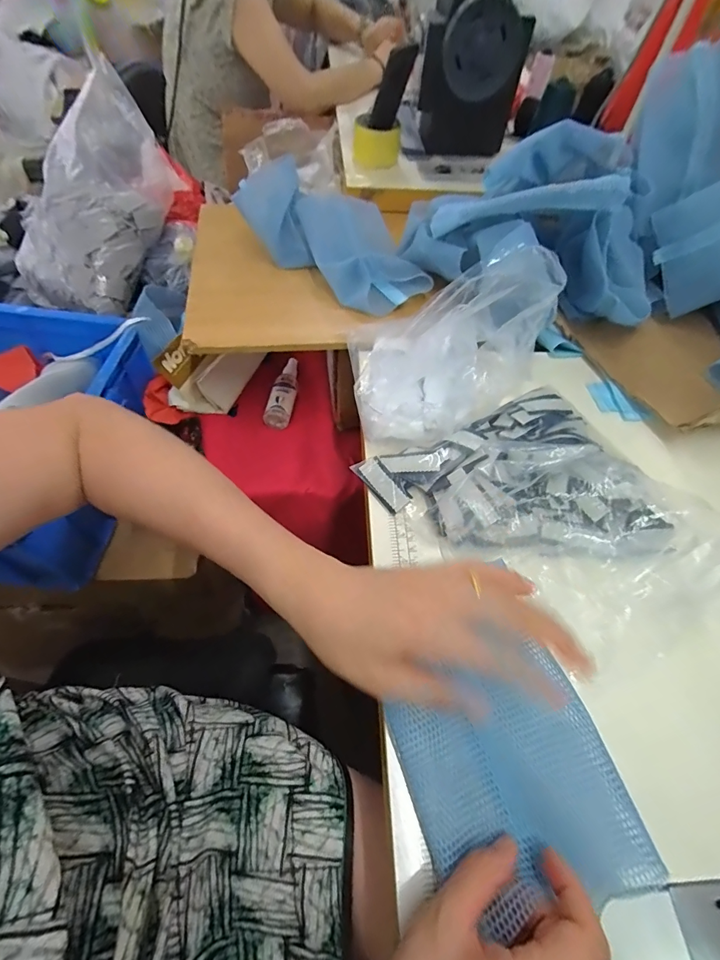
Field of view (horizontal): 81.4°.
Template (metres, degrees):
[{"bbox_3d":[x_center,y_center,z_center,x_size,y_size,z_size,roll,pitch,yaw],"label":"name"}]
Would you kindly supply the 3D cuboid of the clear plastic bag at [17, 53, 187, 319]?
[{"bbox_3d":[-0.428,-0.453,0.668,0.186,0.188,0.316,17,59,7],"label":"clear plastic bag"}]

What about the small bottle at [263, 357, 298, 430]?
[{"bbox_3d":[-0.115,-0.143,0.659,0.035,0.034,0.133,9,59,2],"label":"small bottle"}]

